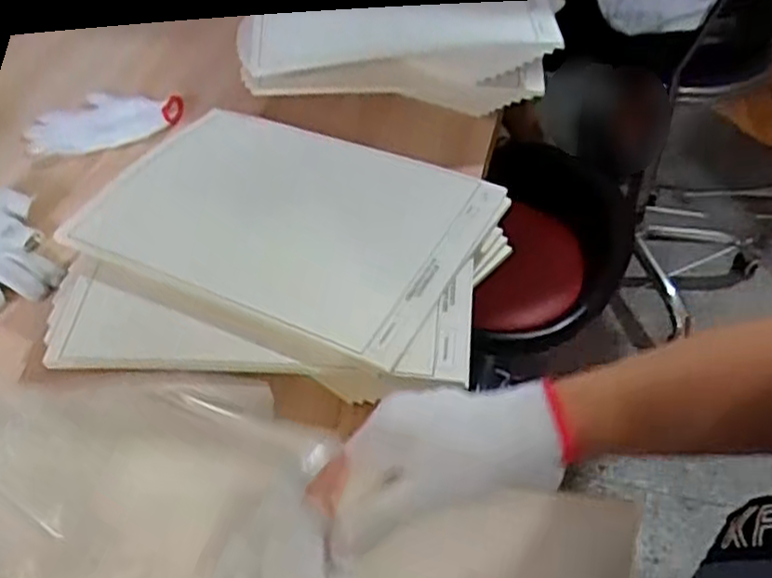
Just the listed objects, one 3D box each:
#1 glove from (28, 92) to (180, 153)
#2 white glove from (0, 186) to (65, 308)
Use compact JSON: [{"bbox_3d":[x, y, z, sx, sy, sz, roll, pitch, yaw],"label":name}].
[{"bbox_3d":[-0.355,-0.211,0.940,0.188,0.032,0.078,-16,48,-14],"label":"glove"},{"bbox_3d":[-0.405,-0.049,0.789,0.080,0.026,0.160,-23,63,-19],"label":"white glove"}]

